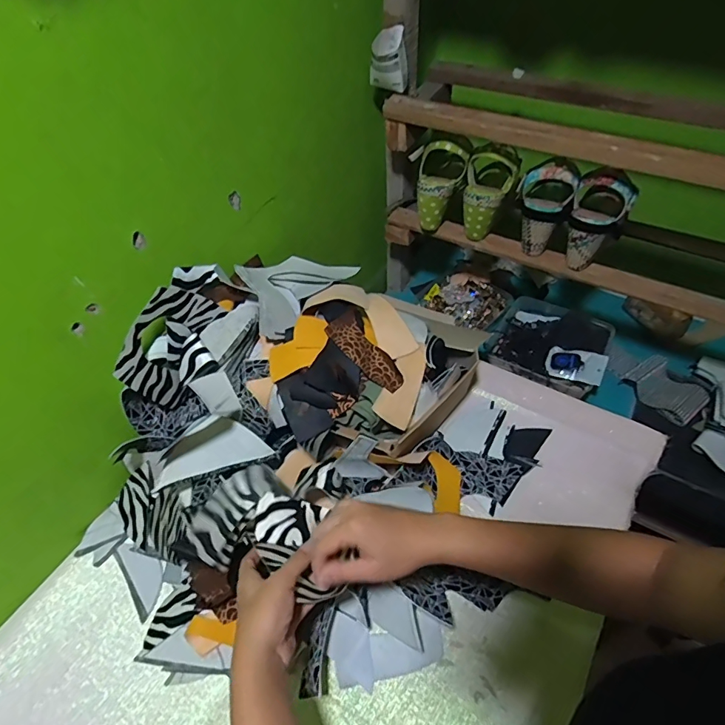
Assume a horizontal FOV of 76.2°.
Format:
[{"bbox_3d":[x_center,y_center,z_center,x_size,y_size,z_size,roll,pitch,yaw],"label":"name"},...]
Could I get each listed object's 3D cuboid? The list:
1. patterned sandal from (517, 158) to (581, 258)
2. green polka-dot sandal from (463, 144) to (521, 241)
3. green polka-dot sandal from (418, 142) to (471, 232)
[{"bbox_3d":[0.285,-0.248,0.727,0.082,0.129,0.091,16,52,15],"label":"patterned sandal"},{"bbox_3d":[0.206,-0.280,0.757,0.076,0.135,0.085,11,51,11],"label":"green polka-dot sandal"},{"bbox_3d":[0.132,-0.301,0.779,0.076,0.130,0.079,7,51,8],"label":"green polka-dot sandal"}]

